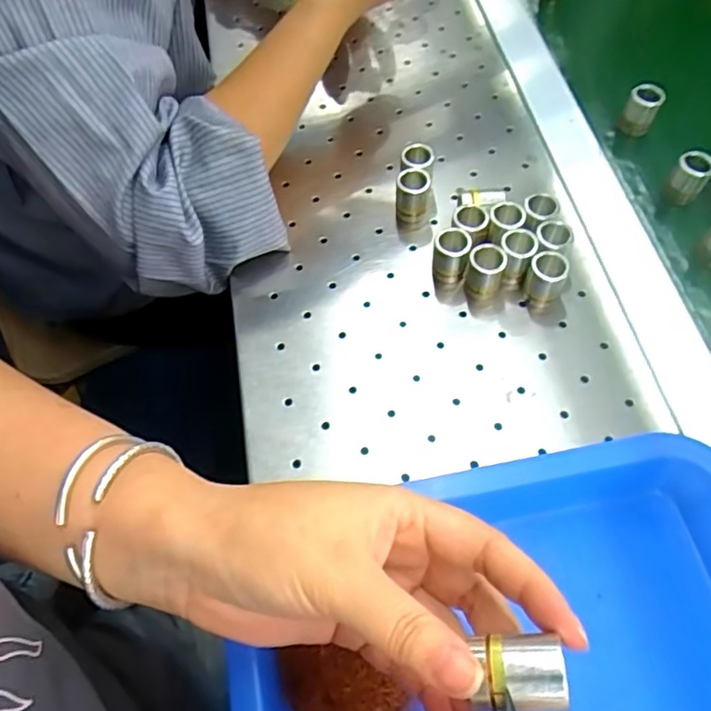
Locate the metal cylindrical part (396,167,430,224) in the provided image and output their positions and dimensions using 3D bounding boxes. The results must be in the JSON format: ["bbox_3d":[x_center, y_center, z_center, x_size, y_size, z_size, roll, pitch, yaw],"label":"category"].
[{"bbox_3d":[0.039,-0.109,0.414,0.022,0.034,0.019,1,61,3],"label":"metal cylindrical part"}]

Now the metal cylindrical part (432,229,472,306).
[{"bbox_3d":[0.062,-0.062,0.387,0.021,0.033,0.024,15,63,10],"label":"metal cylindrical part"}]

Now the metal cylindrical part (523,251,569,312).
[{"bbox_3d":[0.119,-0.047,0.375,0.021,0.031,0.021,-1,61,2],"label":"metal cylindrical part"}]

